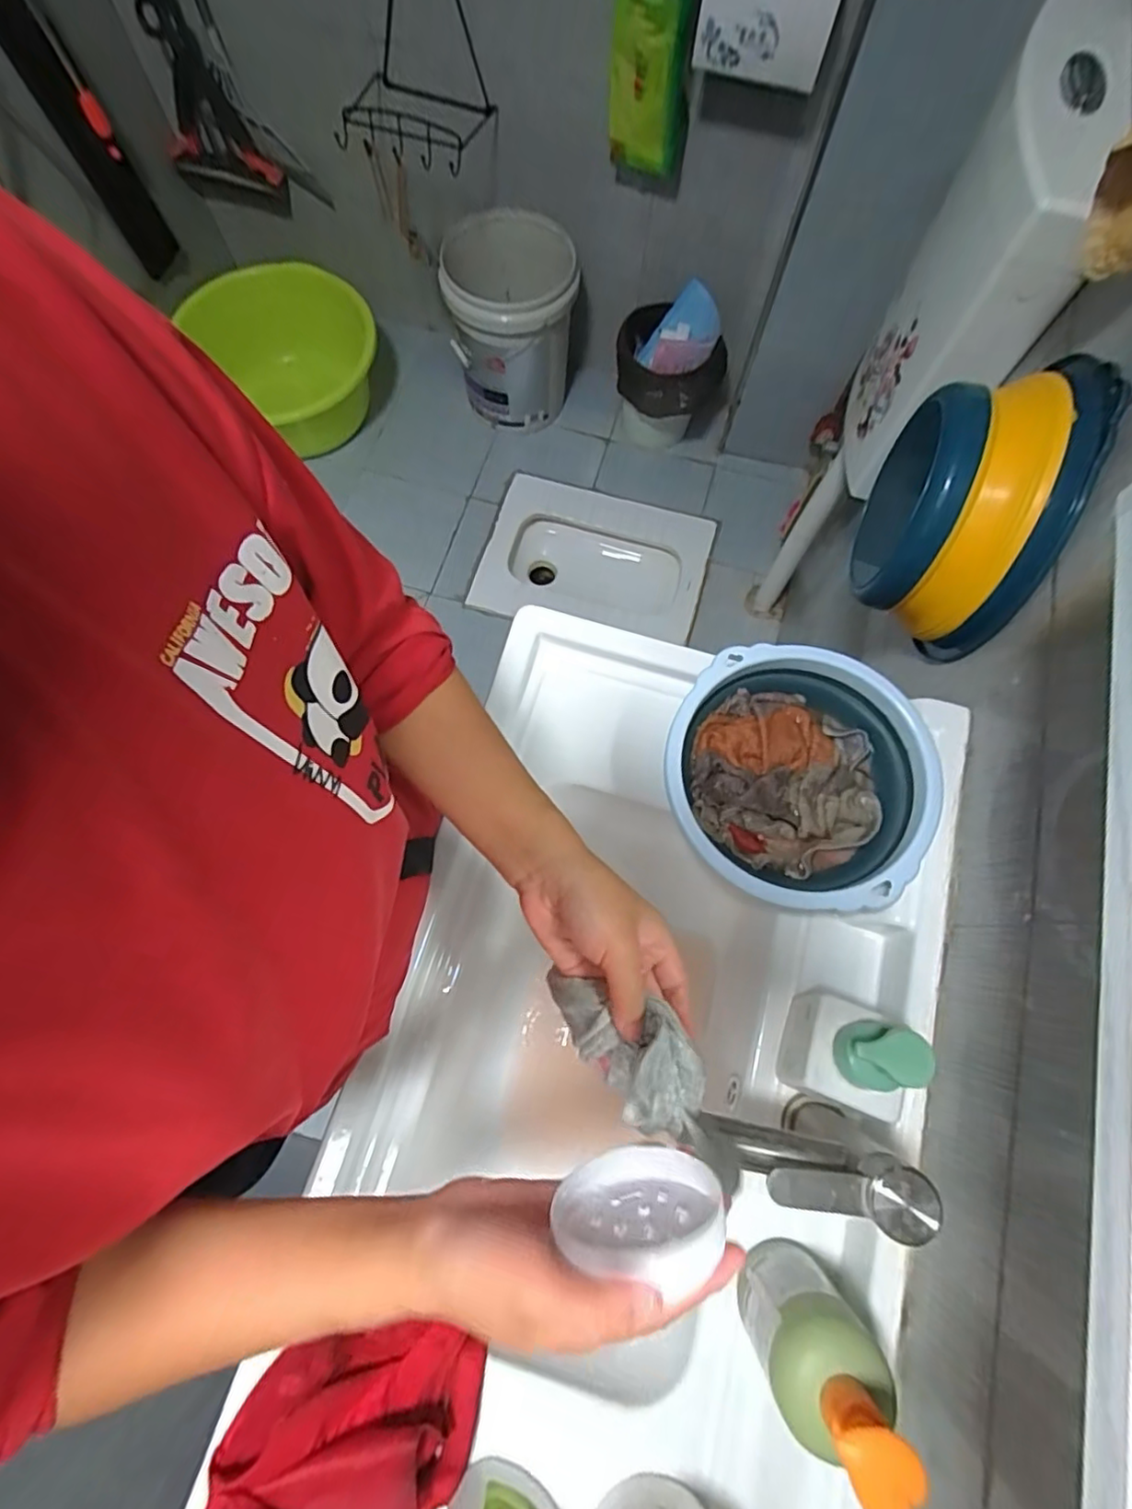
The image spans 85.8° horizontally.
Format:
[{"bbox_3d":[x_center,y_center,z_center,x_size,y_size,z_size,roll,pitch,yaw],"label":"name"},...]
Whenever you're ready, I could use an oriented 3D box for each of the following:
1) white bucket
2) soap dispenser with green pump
[{"bbox_3d":[-0.131,-1.056,1.507,0.303,0.406,0.271,-3,73,-2],"label":"white bucket"},{"bbox_3d":[0.221,0.232,0.461,0.074,0.125,0.081,15,74,3],"label":"soap dispenser with green pump"}]

